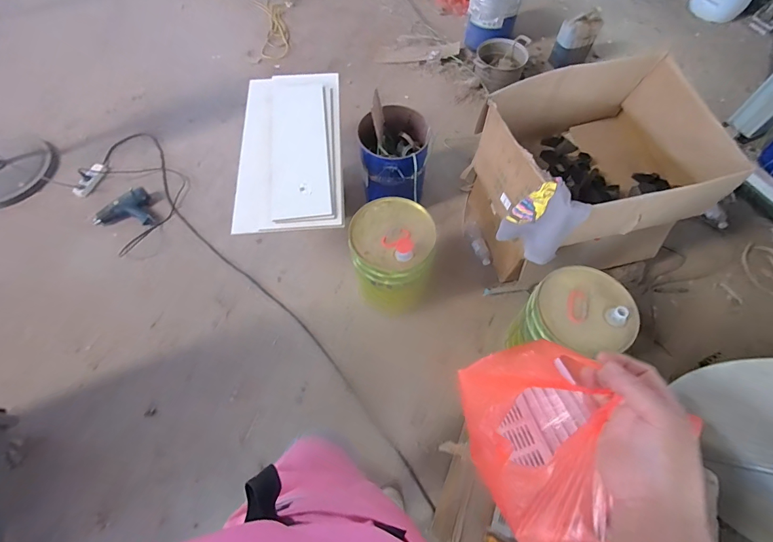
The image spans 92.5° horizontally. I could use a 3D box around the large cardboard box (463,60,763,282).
[{"bbox_3d":[0.664,-0.294,1.346,0.636,0.673,0.505,-14,64,-6],"label":"large cardboard box"}]

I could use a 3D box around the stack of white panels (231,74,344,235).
[{"bbox_3d":[-0.365,-0.483,1.394,0.386,0.056,0.774,-4,63,-1],"label":"stack of white panels"}]

